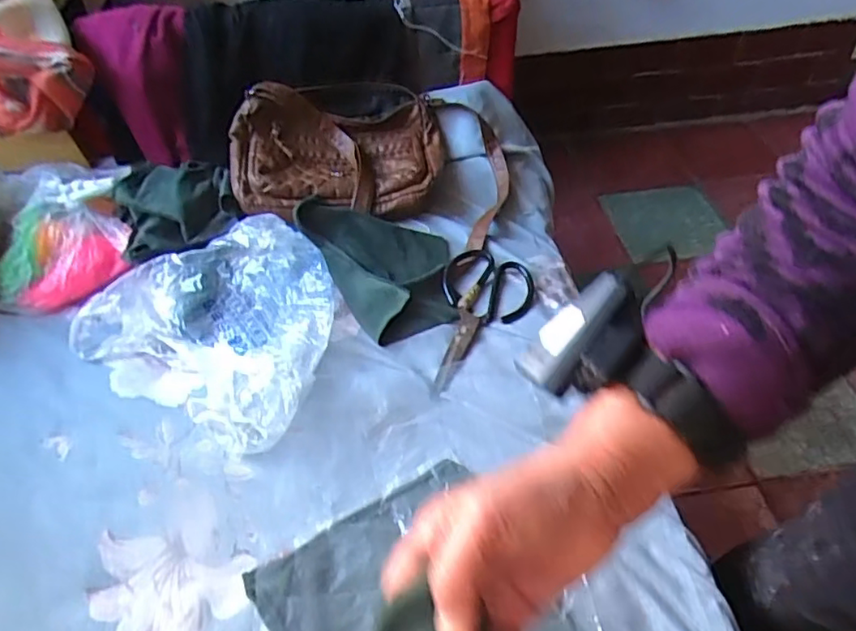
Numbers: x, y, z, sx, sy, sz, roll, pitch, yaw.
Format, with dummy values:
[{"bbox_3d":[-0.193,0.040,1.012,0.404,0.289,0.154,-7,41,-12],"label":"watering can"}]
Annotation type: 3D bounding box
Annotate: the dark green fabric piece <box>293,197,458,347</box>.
[{"bbox_3d":[-0.068,-0.069,0.759,0.192,0.070,0.194,-4,48,-2],"label":"dark green fabric piece"}]

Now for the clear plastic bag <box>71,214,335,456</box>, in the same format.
[{"bbox_3d":[-0.241,-0.002,0.733,0.325,0.073,0.265,25,53,23],"label":"clear plastic bag"}]

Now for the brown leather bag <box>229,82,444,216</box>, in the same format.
[{"bbox_3d":[-0.125,-0.225,0.857,0.295,0.112,0.192,-4,47,-2],"label":"brown leather bag"}]

